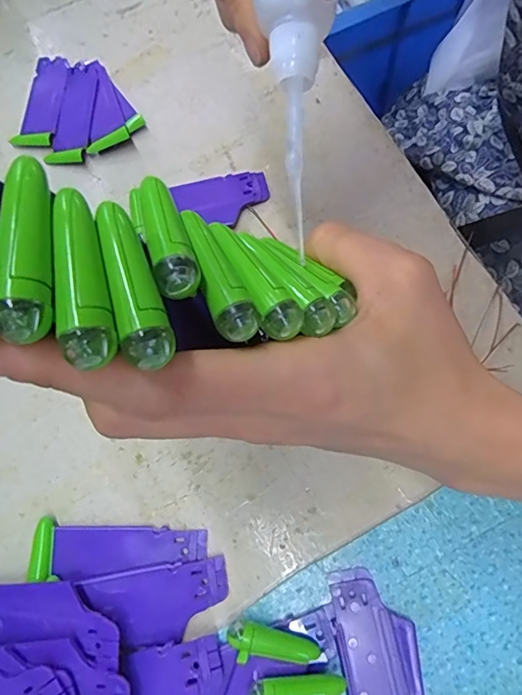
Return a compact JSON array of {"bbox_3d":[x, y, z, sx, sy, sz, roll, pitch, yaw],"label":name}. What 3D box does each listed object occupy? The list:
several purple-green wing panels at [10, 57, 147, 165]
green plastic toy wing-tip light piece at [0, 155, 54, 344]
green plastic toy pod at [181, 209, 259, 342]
[{"bbox_3d":[-0.140,-0.172,0.340,0.078,0.009,0.097,-33,74,-9],"label":"several purple-green wing panels"},{"bbox_3d":[-0.053,-0.023,0.105,0.010,0.008,0.045,-7,71,-1],"label":"green plastic toy wing-tip light piece"},{"bbox_3d":[-0.013,-0.021,0.133,0.012,0.006,0.041,-23,71,-6],"label":"green plastic toy pod"}]

